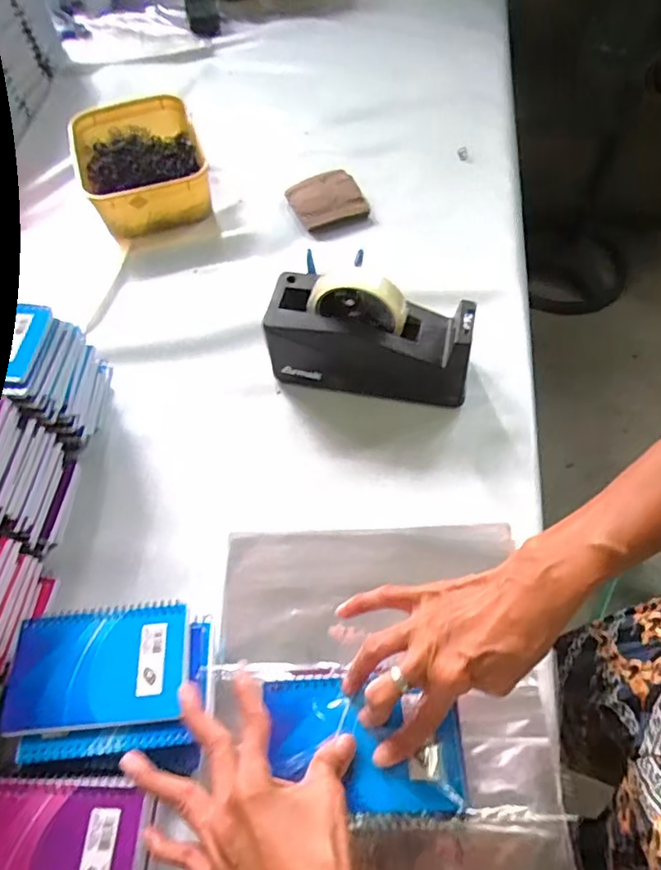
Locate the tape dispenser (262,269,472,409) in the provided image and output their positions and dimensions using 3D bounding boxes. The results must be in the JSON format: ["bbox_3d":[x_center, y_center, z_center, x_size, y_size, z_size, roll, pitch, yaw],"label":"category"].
[{"bbox_3d":[0.040,-0.099,0.542,0.197,0.118,0.075,8,60,7],"label":"tape dispenser"}]

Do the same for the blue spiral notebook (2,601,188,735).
[{"bbox_3d":[-0.178,0.177,0.419,0.133,0.007,0.086,-7,60,-2],"label":"blue spiral notebook"}]

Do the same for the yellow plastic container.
[{"bbox_3d":[-0.262,-0.376,0.747,0.155,0.062,0.223,-17,61,-8],"label":"yellow plastic container"}]

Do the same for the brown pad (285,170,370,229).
[{"bbox_3d":[-0.005,-0.312,0.718,0.089,0.019,0.087,-23,62,-11],"label":"brown pad"}]

